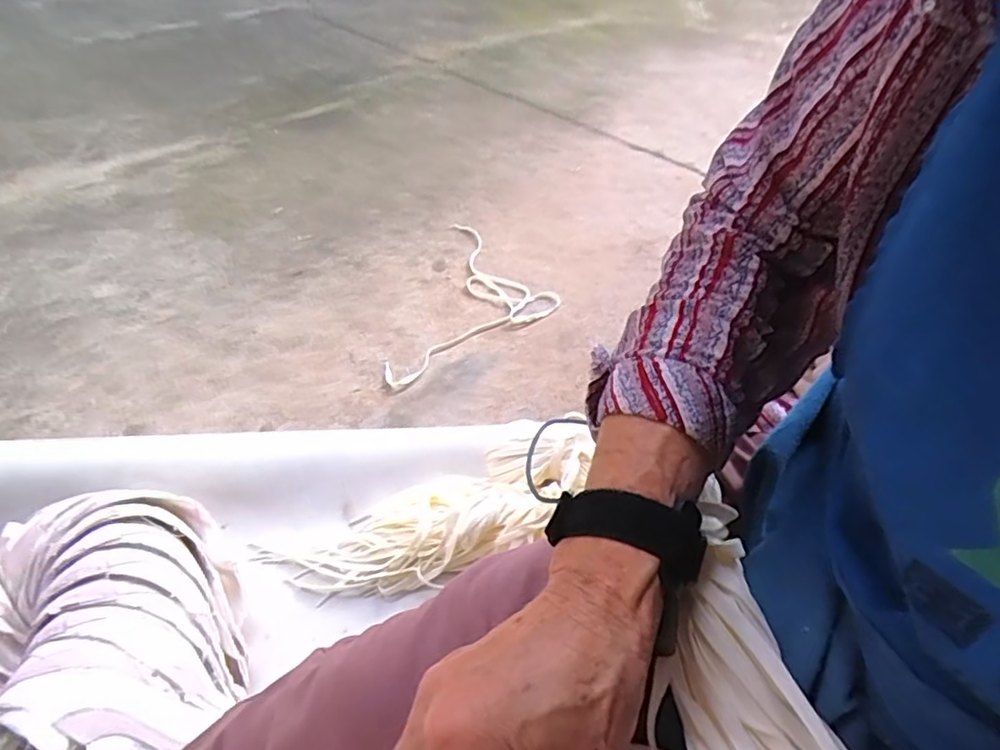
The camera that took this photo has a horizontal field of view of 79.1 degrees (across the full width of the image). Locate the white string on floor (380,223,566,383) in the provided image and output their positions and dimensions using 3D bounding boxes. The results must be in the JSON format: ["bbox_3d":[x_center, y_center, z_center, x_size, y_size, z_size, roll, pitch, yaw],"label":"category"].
[{"bbox_3d":[-0.019,-0.147,1.058,0.242,0.012,0.477,7,44,10],"label":"white string on floor"}]

